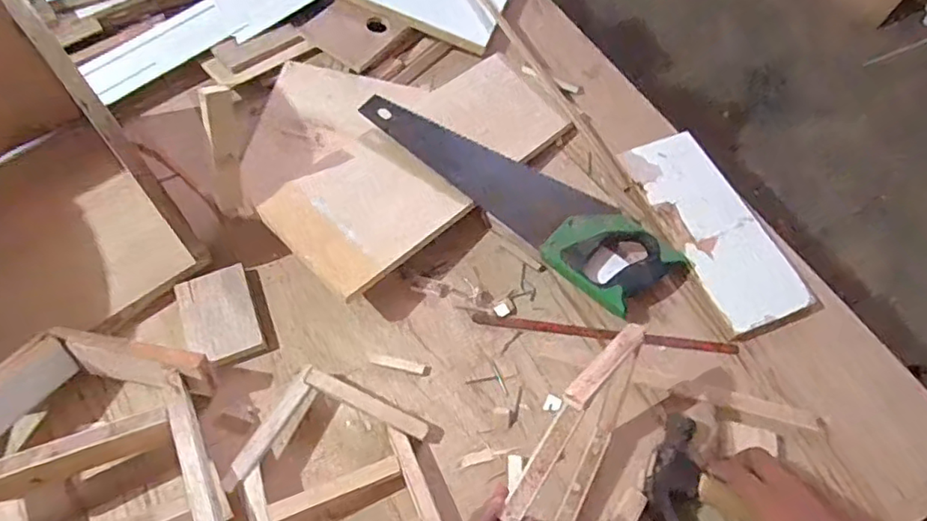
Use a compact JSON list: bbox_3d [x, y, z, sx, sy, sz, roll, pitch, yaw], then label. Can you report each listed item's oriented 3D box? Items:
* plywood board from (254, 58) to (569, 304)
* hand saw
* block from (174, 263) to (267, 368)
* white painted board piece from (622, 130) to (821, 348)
[{"bbox_3d":[-0.045,-0.131,0.772,0.174,0.022,0.421,40,60,15],"label":"plywood board"},{"bbox_3d":[0.068,-0.098,0.753,0.427,0.028,0.119,37,67,17],"label":"hand saw"},{"bbox_3d":[-0.286,0.066,0.694,0.080,0.016,0.114,-20,64,-11],"label":"block"},{"bbox_3d":[0.322,-0.045,0.760,0.117,0.012,0.289,-20,64,-11],"label":"white painted board piece"}]

